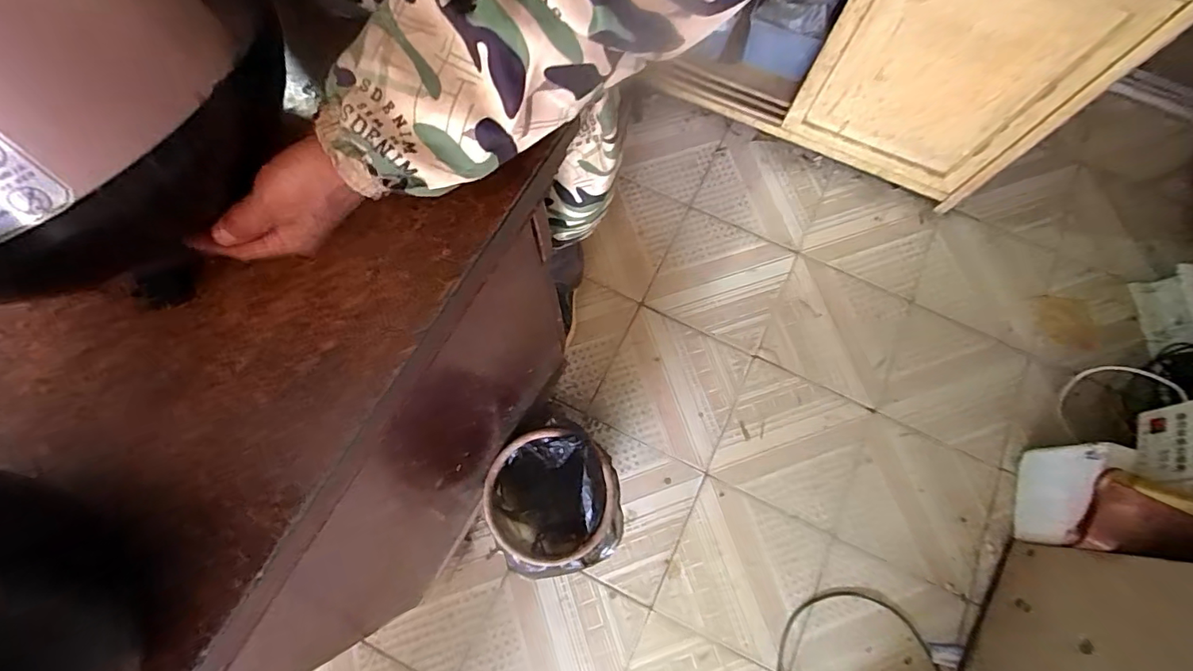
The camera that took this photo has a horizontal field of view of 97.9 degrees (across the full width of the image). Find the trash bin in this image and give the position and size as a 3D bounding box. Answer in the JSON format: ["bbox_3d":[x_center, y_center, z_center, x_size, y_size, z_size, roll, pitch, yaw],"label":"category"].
[{"bbox_3d":[-0.072,0.305,0.967,0.217,0.198,0.237,0,75,-1],"label":"trash bin"}]

